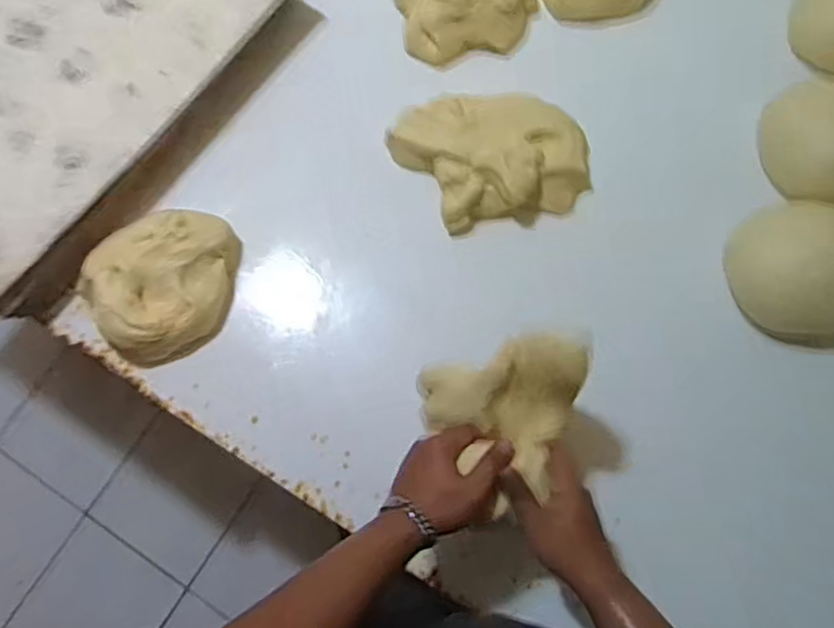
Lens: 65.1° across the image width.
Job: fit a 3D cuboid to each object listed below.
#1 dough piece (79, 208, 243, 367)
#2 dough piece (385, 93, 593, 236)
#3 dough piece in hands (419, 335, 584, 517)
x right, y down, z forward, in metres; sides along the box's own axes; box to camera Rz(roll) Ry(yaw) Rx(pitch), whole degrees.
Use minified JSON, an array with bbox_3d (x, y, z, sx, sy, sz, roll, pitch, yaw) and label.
[{"bbox_3d":[-0.304,-0.044,0.798,0.194,0.060,0.166,-36,76,-9],"label":"dough piece"},{"bbox_3d":[0.094,-0.200,0.826,0.239,0.071,0.165,-8,73,-1],"label":"dough piece"},{"bbox_3d":[0.074,0.103,0.646,0.143,0.106,0.160,14,74,5],"label":"dough piece in hands"}]

